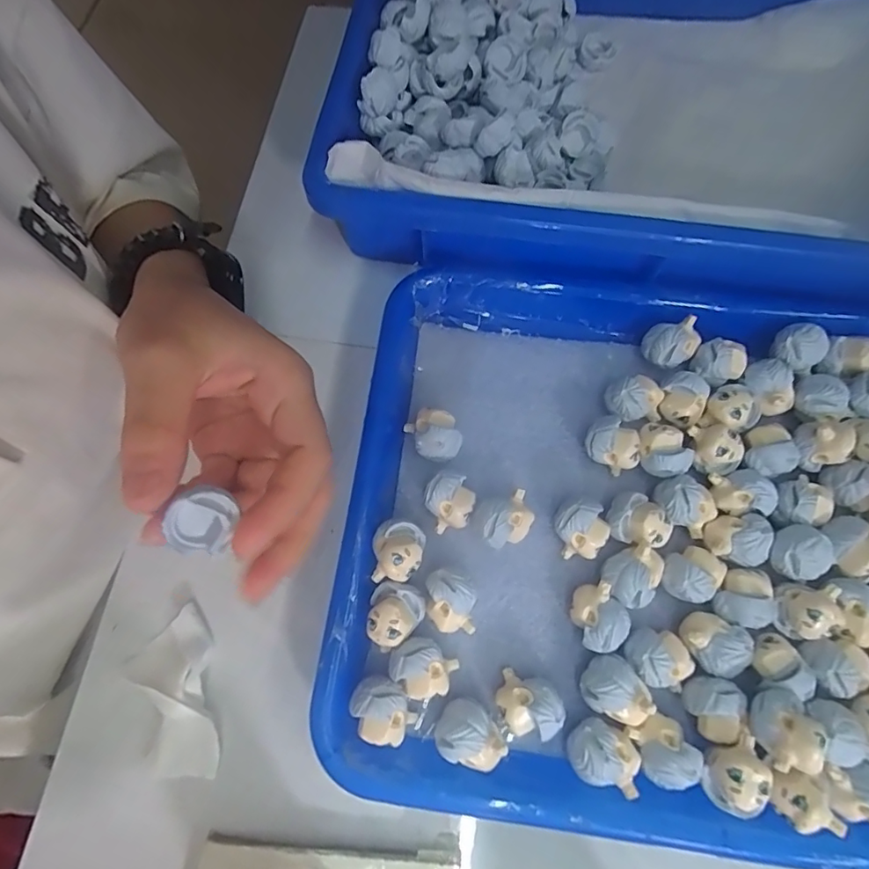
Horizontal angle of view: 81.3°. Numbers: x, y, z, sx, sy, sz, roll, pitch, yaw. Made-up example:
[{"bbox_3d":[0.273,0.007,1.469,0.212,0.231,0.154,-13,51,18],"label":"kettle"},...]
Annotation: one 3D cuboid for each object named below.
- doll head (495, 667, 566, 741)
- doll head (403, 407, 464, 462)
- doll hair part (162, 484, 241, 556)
[{"bbox_3d":[0.040,0.115,0.216,0.026,0.023,0.023,11,72,5],"label":"doll head"},{"bbox_3d":[0.000,0.001,0.252,0.022,0.023,0.026,-27,73,-8],"label":"doll head"},{"bbox_3d":[-0.075,0.027,0.164,0.019,0.024,0.012,21,38,-6],"label":"doll hair part"}]

